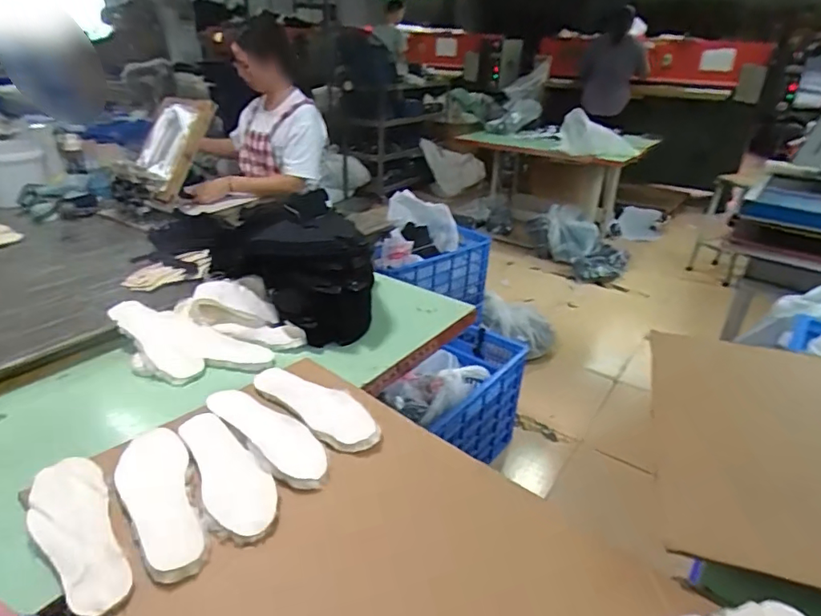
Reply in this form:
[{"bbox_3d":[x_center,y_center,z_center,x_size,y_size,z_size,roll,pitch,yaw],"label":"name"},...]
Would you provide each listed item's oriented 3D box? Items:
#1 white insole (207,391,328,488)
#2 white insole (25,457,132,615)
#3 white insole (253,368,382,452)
[{"bbox_3d":[-0.226,0.199,0.843,0.269,0.033,0.095,25,35,37],"label":"white insole"},{"bbox_3d":[-0.425,0.283,0.664,0.087,0.029,0.274,-19,34,-35],"label":"white insole"},{"bbox_3d":[-0.167,0.164,0.909,0.283,0.014,0.094,24,35,37],"label":"white insole"}]

